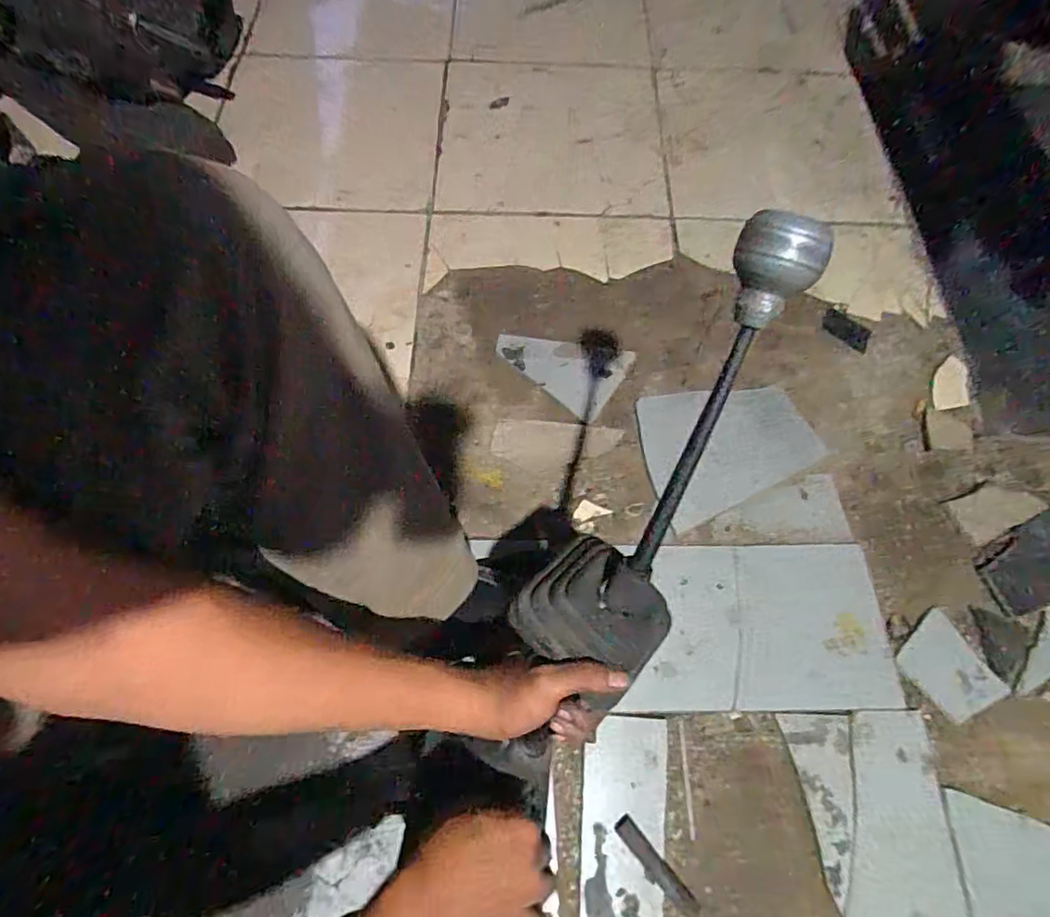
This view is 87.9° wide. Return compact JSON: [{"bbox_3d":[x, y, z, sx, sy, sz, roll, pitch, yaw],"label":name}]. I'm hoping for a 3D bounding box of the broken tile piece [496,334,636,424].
[{"bbox_3d":[0.051,-0.145,0.800,0.177,0.008,0.128,32,70,14],"label":"broken tile piece"}]

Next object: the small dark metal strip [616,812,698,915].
[{"bbox_3d":[0.135,0.414,0.551,0.019,0.004,0.107,-39,71,-15],"label":"small dark metal strip"}]

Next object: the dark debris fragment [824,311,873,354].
[{"bbox_3d":[0.479,-0.190,0.809,0.041,0.008,0.075,-41,72,-16],"label":"dark debris fragment"}]

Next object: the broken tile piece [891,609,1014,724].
[{"bbox_3d":[0.493,0.245,0.635,0.087,0.004,0.105,-29,69,-12],"label":"broken tile piece"}]

